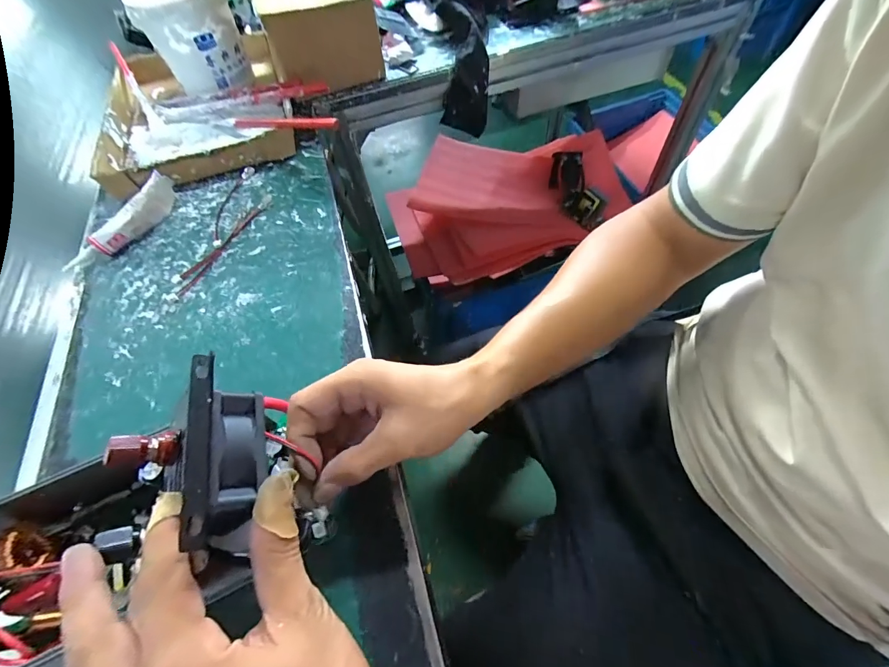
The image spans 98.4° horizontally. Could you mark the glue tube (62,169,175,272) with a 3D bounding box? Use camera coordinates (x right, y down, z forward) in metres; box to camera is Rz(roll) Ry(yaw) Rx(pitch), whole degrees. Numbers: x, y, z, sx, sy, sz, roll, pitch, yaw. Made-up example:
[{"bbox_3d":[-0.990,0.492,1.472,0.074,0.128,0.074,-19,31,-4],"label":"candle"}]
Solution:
[{"bbox_3d":[-0.351,-0.121,0.424,0.021,0.036,0.137,25,64,18],"label":"glue tube"}]

